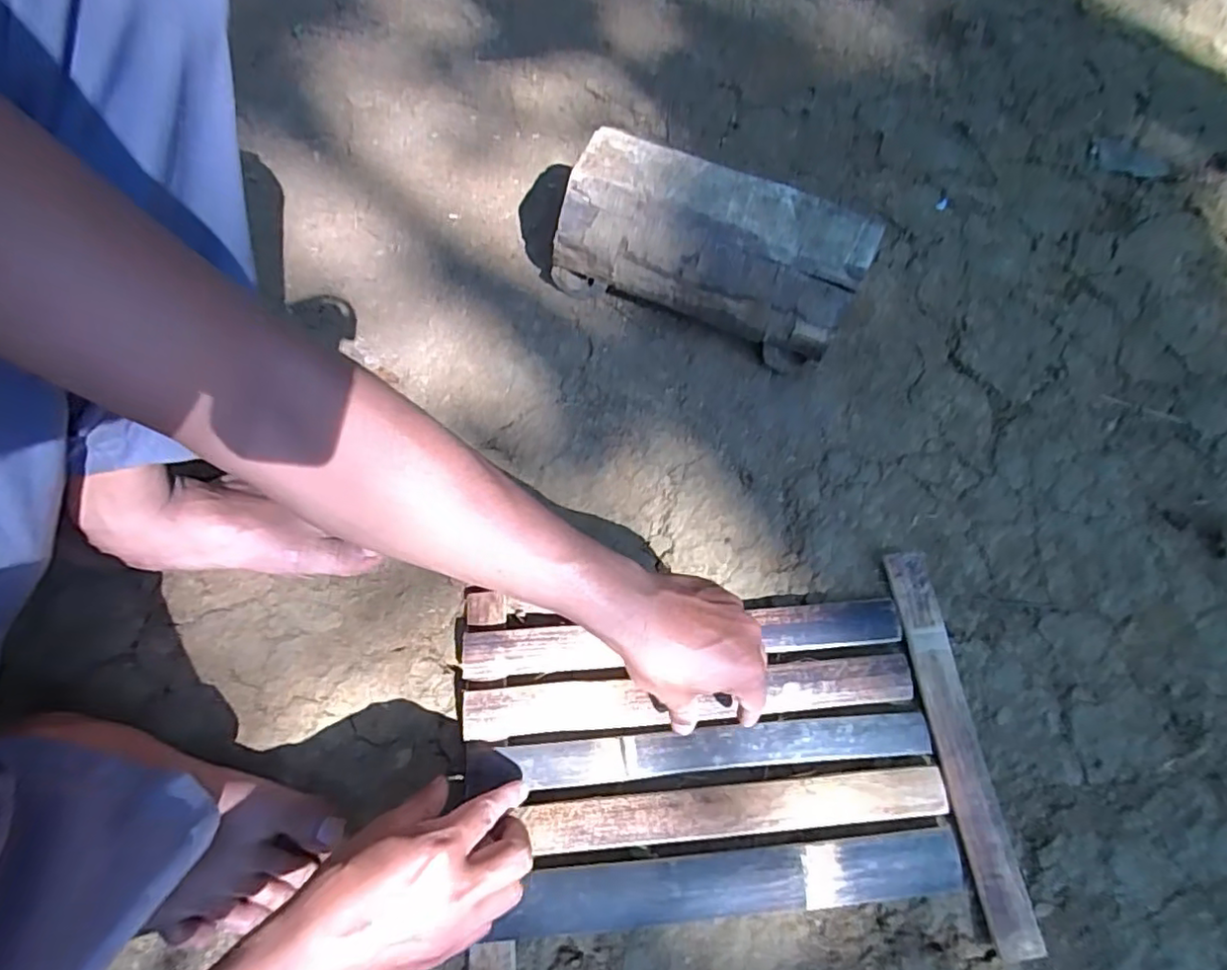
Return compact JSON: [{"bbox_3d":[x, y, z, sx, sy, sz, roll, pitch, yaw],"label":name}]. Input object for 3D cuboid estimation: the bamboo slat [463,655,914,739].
[{"bbox_3d":[0.062,0.165,0.484,0.349,0.008,0.036,-3,67,-4],"label":"bamboo slat"}]

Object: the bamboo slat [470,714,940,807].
[{"bbox_3d":[0.067,0.201,0.469,0.349,0.009,0.031,-3,67,-4],"label":"bamboo slat"}]

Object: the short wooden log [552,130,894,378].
[{"bbox_3d":[0.093,-0.225,0.605,0.278,0.122,0.119,23,68,8],"label":"short wooden log"}]

